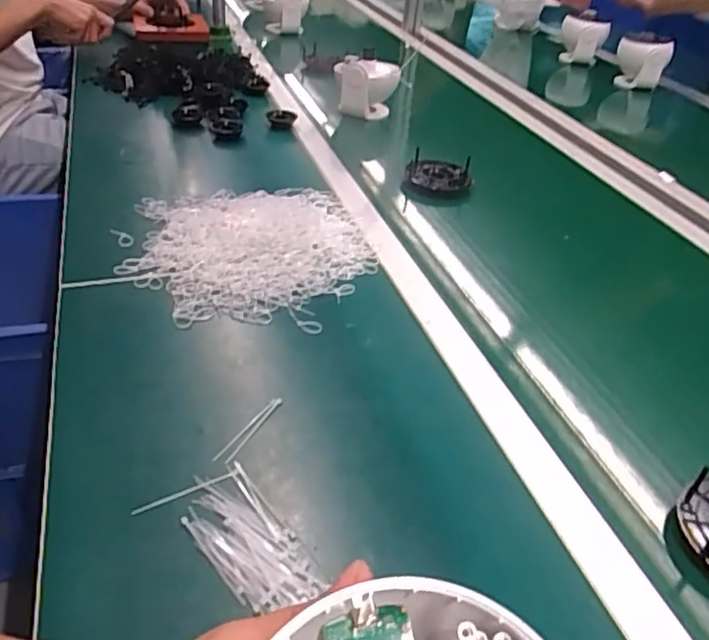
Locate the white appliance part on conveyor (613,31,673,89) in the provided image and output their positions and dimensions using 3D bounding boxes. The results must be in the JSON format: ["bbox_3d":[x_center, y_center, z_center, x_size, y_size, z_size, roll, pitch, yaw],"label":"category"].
[{"bbox_3d":[0.684,-0.627,1.511,0.057,0.127,0.139,-6,27,-27],"label":"white appliance part on conveyor"}]

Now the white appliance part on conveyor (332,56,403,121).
[{"bbox_3d":[0.020,-0.431,1.169,0.121,0.114,0.070,6,37,3],"label":"white appliance part on conveyor"}]

